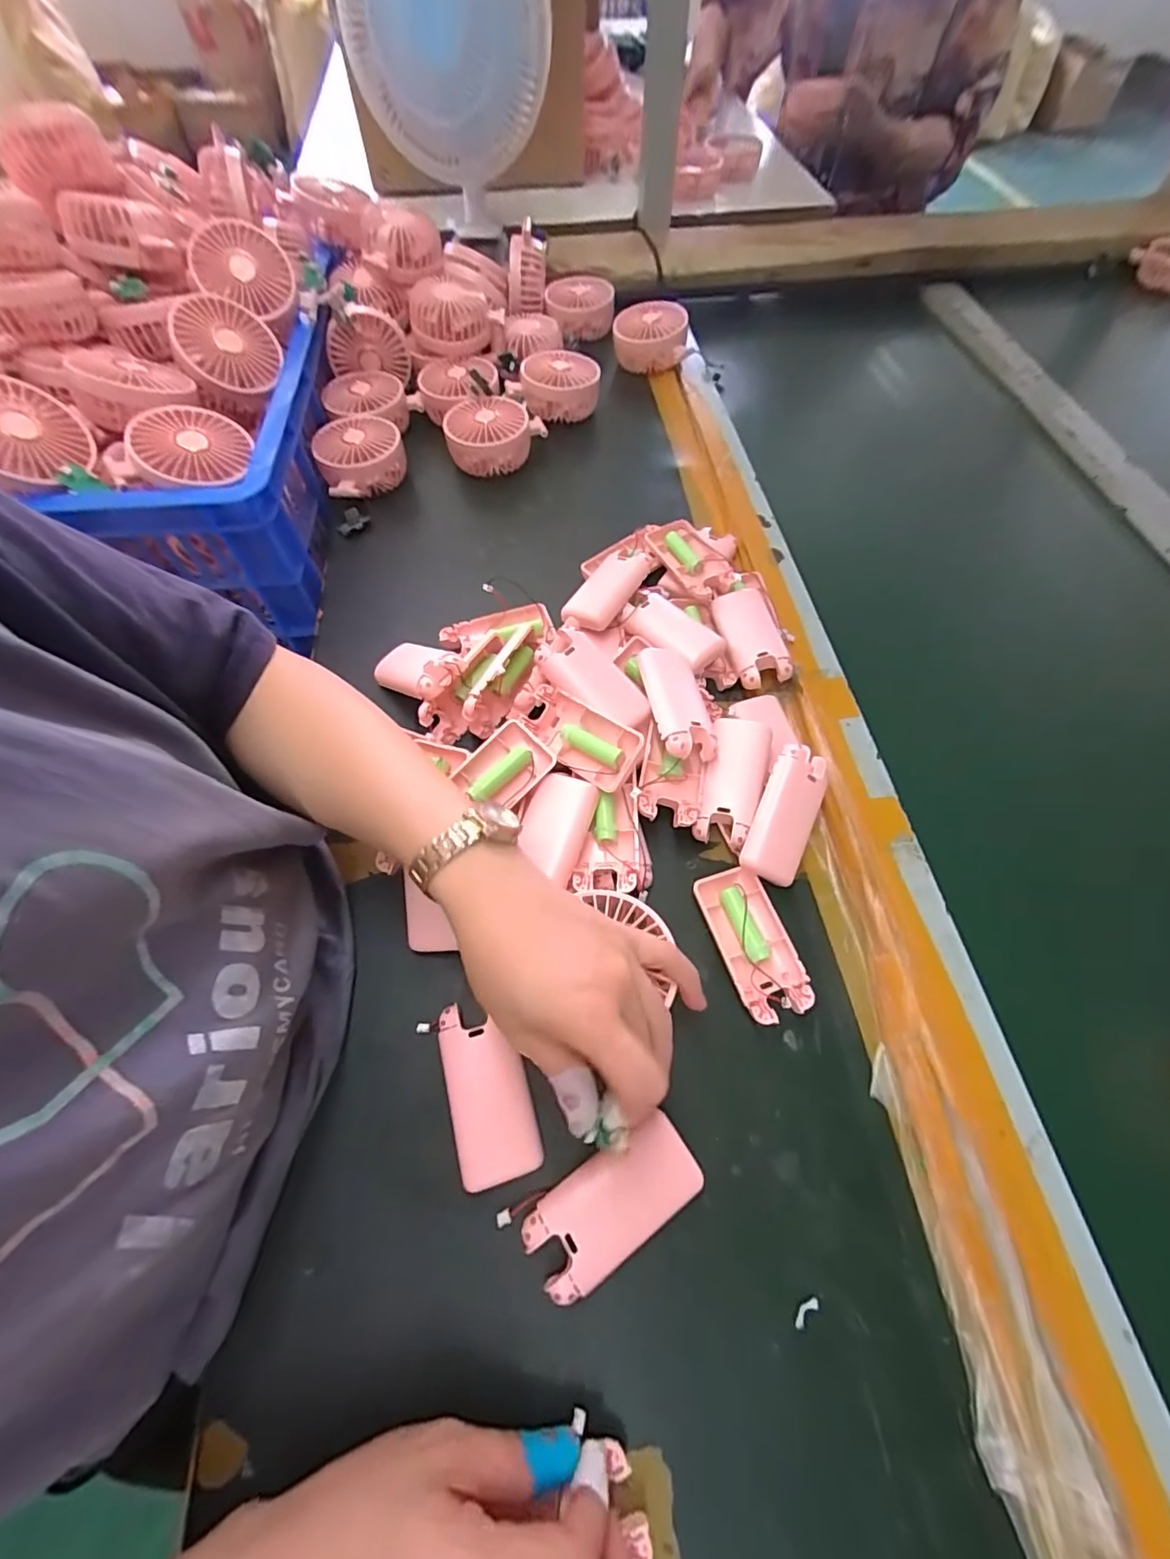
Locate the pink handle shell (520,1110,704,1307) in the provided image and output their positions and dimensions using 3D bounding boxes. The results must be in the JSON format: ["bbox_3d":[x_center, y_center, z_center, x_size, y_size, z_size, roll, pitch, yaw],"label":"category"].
[{"bbox_3d":[0.015,0.224,0.295,0.093,0.016,0.044,-29,65,-16],"label":"pink handle shell"}]

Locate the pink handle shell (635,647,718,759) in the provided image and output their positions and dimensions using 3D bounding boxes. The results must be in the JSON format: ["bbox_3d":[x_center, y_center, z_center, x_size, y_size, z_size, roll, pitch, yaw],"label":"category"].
[{"bbox_3d":[0.067,-0.056,0.407,0.039,0.023,0.092,-11,62,-5],"label":"pink handle shell"}]

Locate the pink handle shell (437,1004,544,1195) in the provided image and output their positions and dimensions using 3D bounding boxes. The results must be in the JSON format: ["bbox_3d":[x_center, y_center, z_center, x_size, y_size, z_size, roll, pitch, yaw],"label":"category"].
[{"bbox_3d":[-0.056,0.178,0.318,0.043,0.017,0.091,-15,62,-10],"label":"pink handle shell"}]

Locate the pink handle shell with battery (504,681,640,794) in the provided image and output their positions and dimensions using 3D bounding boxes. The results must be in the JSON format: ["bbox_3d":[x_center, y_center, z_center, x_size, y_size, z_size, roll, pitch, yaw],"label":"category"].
[{"bbox_3d":[-0.006,-0.033,0.395,0.098,0.017,0.045,37,97,28],"label":"pink handle shell with battery"}]

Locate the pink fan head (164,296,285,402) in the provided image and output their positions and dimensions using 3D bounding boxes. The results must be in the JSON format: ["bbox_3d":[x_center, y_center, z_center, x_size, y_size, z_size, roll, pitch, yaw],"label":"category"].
[{"bbox_3d":[-0.332,-0.395,0.516,0.084,0.044,0.084,-27,105,-30],"label":"pink fan head"}]

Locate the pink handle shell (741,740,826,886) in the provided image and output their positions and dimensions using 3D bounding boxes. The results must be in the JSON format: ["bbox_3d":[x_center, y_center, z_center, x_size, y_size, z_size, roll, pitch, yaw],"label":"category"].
[{"bbox_3d":[0.139,0.024,0.379,0.044,0.009,0.092,22,84,-14],"label":"pink handle shell"}]

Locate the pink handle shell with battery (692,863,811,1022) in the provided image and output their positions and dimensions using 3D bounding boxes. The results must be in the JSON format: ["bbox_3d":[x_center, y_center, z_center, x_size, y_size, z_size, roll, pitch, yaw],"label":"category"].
[{"bbox_3d":[0.109,0.106,0.361,0.043,0.015,0.094,-17,63,-11],"label":"pink handle shell with battery"}]

